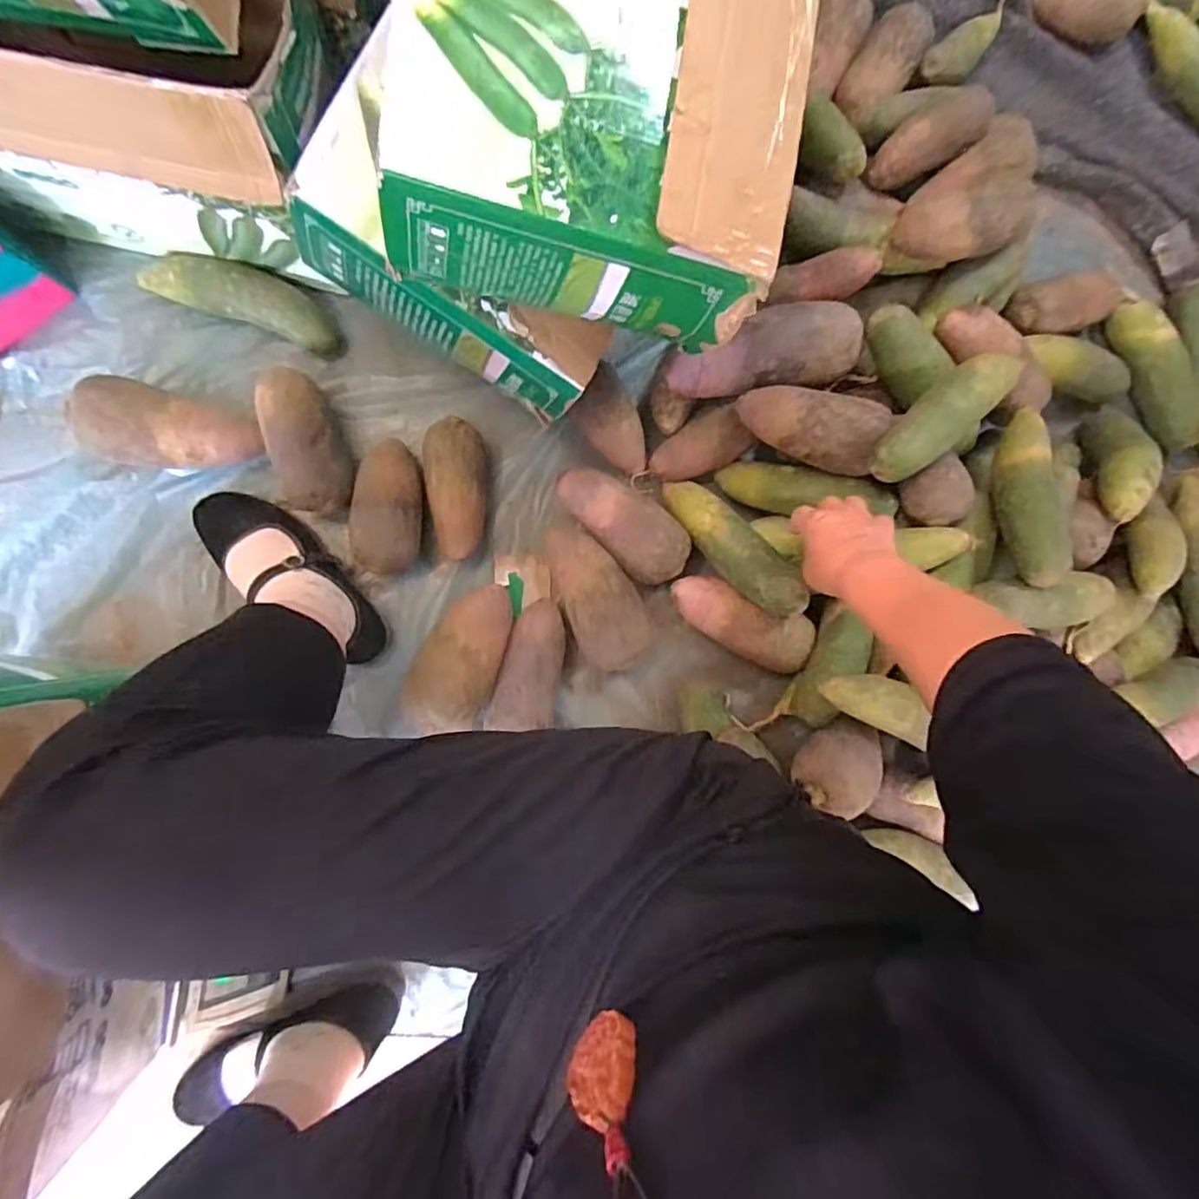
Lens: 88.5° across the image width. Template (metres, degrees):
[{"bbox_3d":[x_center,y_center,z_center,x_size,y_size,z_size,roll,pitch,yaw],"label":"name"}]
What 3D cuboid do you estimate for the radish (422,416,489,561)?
[{"bbox_3d":[-0.157,-0.119,0.678,0.066,0.057,0.149,-7,91,-6],"label":"radish"}]

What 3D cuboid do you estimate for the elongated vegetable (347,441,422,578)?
[{"bbox_3d":[-0.227,-0.099,0.663,0.068,0.062,0.139,1,90,-6],"label":"elongated vegetable"}]

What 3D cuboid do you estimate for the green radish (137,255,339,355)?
[{"bbox_3d":[-0.387,-0.328,0.663,0.194,0.051,0.058,18,88,-6],"label":"green radish"}]

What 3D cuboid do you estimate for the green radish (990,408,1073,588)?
[{"bbox_3d":[0.427,-0.109,0.611,0.057,0.048,0.211,19,60,-7],"label":"green radish"}]

